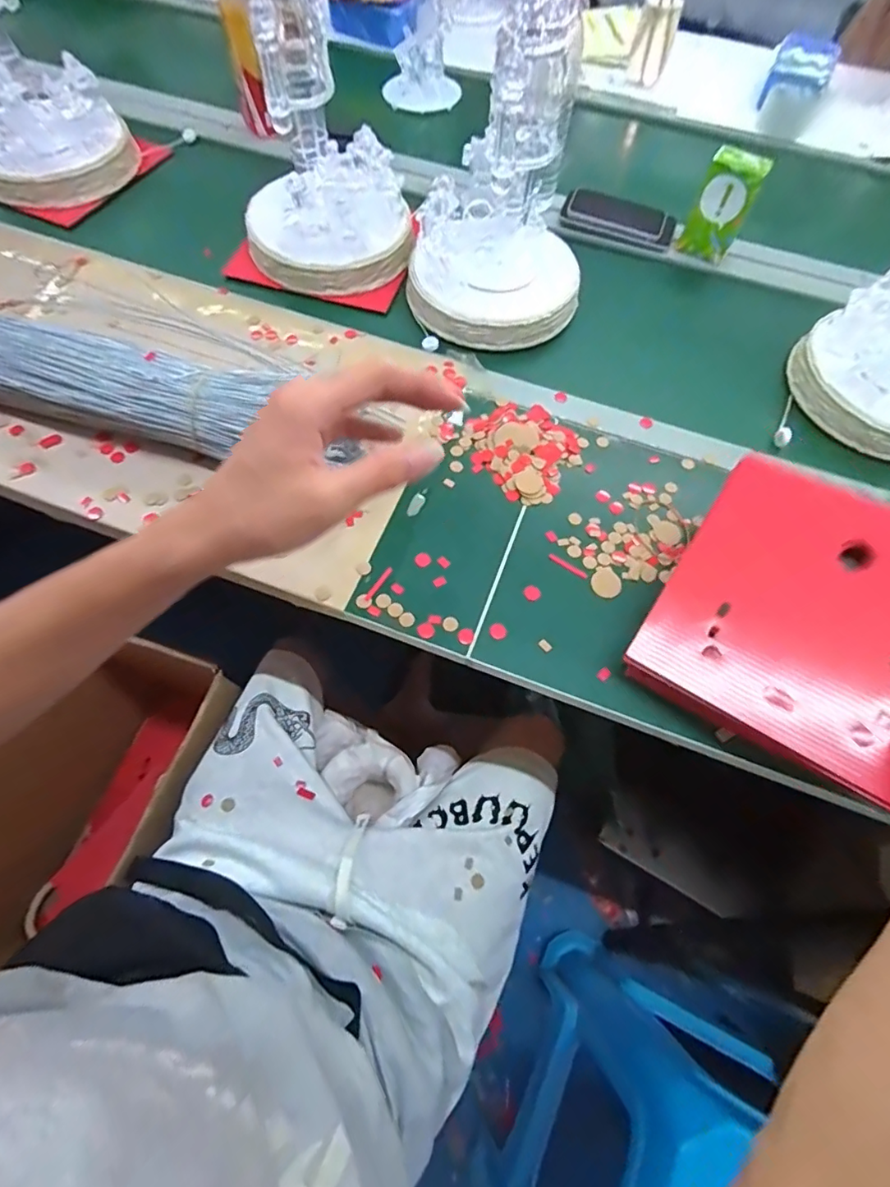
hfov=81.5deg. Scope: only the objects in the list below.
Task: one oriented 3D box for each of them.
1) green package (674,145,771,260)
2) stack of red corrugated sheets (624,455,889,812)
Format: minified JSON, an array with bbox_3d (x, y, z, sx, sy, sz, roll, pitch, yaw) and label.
[{"bbox_3d":[0.348,-0.485,0.657,0.065,0.120,0.017,25,67,9],"label":"green package"},{"bbox_3d":[0.298,0.022,0.410,0.221,0.035,0.225,31,81,18],"label":"stack of red corrugated sheets"}]

